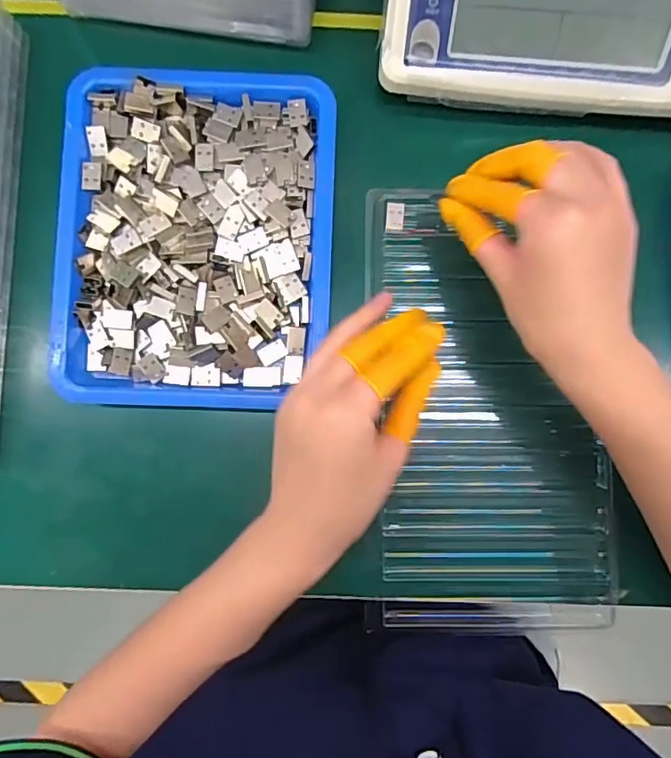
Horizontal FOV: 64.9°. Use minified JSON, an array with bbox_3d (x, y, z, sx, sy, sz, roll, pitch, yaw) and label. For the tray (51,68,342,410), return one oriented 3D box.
[{"bbox_3d":[-0.090,-0.091,0.349,0.170,0.037,0.216,2,86,-4],"label":"tray"}]

